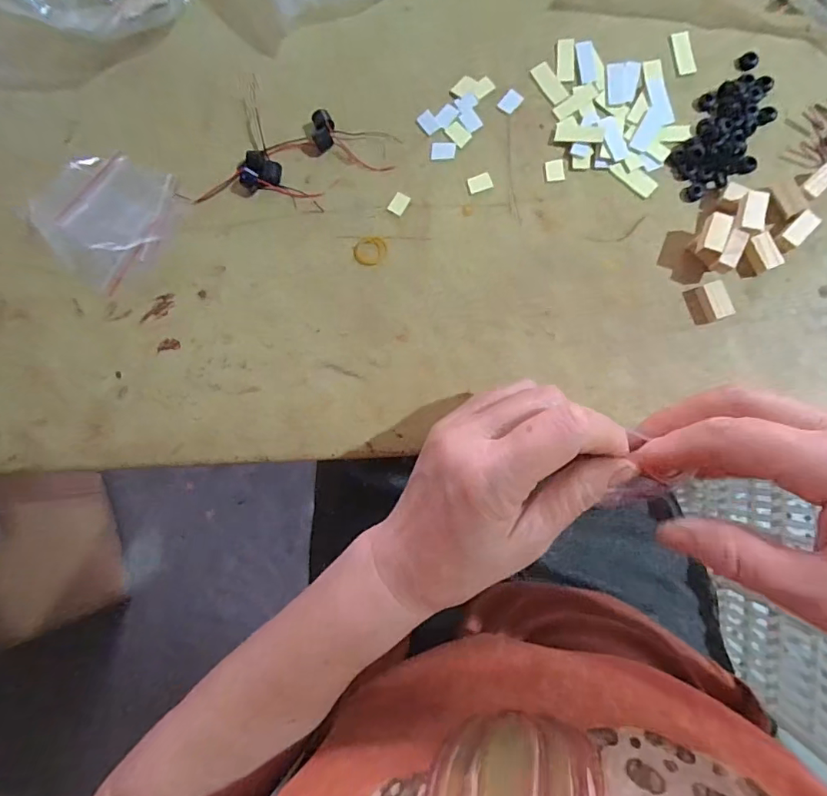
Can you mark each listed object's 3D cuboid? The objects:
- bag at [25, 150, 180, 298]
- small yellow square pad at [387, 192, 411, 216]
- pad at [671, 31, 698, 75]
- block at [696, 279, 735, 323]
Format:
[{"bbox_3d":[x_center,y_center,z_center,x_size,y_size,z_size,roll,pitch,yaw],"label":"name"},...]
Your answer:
[{"bbox_3d":[-0.196,-0.117,0.319,0.081,0.010,0.082,31,87,8],"label":"bag"},{"bbox_3d":[-0.009,-0.119,0.306,0.010,0.004,0.013,30,82,3],"label":"small yellow square pad"},{"bbox_3d":[0.163,-0.208,0.299,0.011,0.004,0.028,-7,83,4],"label":"pad"},{"bbox_3d":[0.169,-0.054,0.278,0.013,0.008,0.021,-20,82,2],"label":"block"}]

